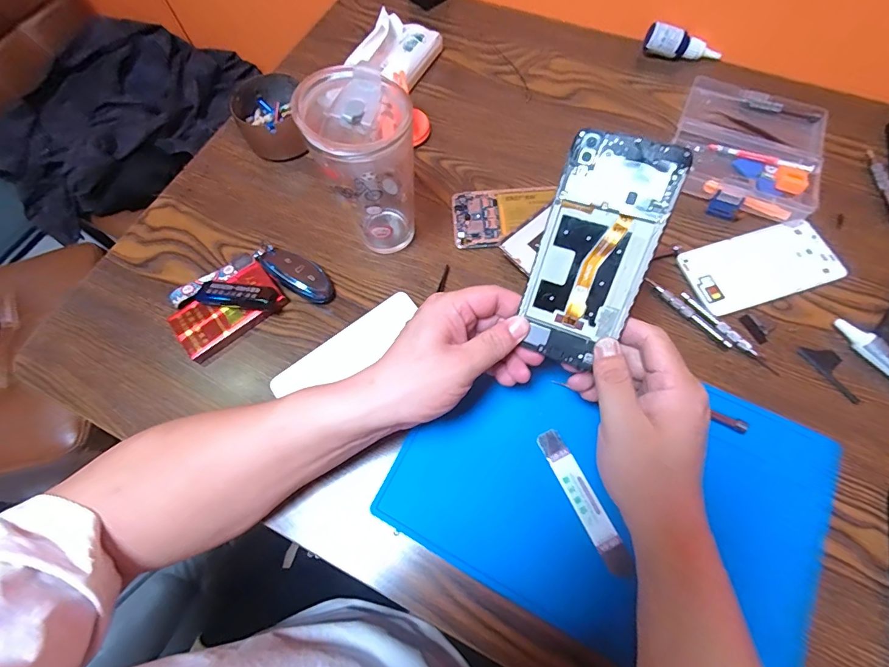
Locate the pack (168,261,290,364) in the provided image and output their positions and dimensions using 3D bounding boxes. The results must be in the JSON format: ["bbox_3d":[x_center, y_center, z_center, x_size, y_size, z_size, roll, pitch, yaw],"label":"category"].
[{"bbox_3d":[-0.212,-0.022,0.409,0.101,0.017,0.059,-38,71,-12],"label":"pack"}]

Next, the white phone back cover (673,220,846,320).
[{"bbox_3d":[0.310,-0.066,0.408,0.146,0.004,0.071,-17,68,-4],"label":"white phone back cover"}]

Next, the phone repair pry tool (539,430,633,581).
[{"bbox_3d":[0.112,0.132,0.333,0.021,0.005,0.114,-24,68,-7],"label":"phone repair pry tool"}]

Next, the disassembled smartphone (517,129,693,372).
[{"bbox_3d":[0.099,-0.051,0.279,0.068,0.012,0.146,19,109,10],"label":"disassembled smartphone"}]

